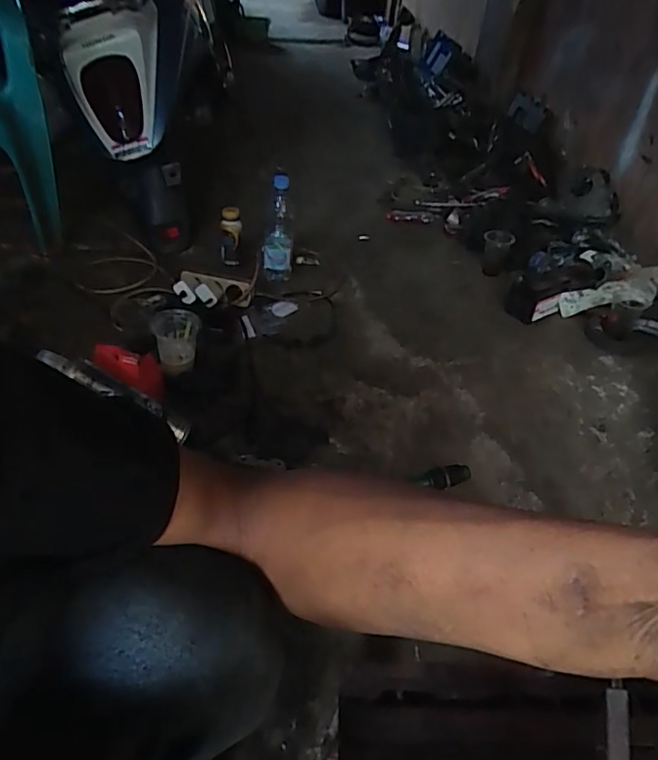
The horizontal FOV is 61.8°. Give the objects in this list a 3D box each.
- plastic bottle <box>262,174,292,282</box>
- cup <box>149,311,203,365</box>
[{"bbox_3d":[-0.113,-0.341,1.236,0.067,0.237,0.064,1,39,-6],"label":"plastic bottle"},{"bbox_3d":[-0.282,-0.073,1.022,0.082,0.090,0.075,-5,40,-14],"label":"cup"}]

